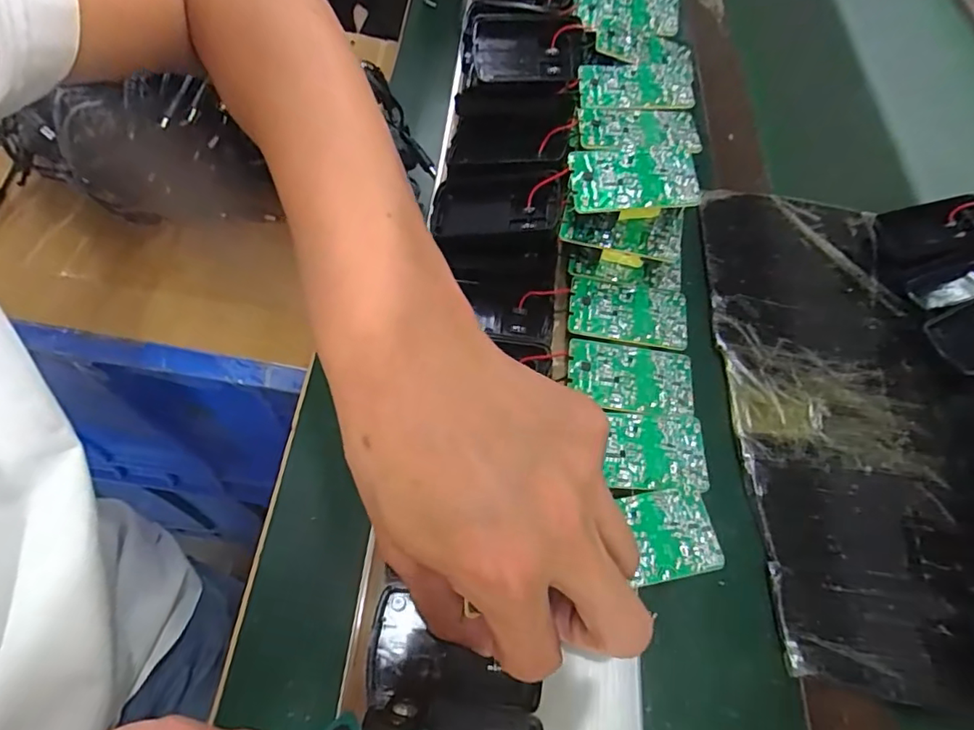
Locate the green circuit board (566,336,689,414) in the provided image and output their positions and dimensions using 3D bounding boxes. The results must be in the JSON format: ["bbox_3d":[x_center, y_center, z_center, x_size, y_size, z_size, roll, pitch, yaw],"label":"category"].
[{"bbox_3d":[0.072,0.007,0.274,0.062,0.004,0.037,10,61,-2],"label":"green circuit board"}]

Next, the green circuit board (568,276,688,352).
[{"bbox_3d":[0.076,-0.029,0.291,0.063,0.004,0.037,13,61,0],"label":"green circuit board"}]

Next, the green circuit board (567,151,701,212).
[{"bbox_3d":[0.075,-0.094,0.275,0.063,0.008,0.034,3,62,-5],"label":"green circuit board"}]

